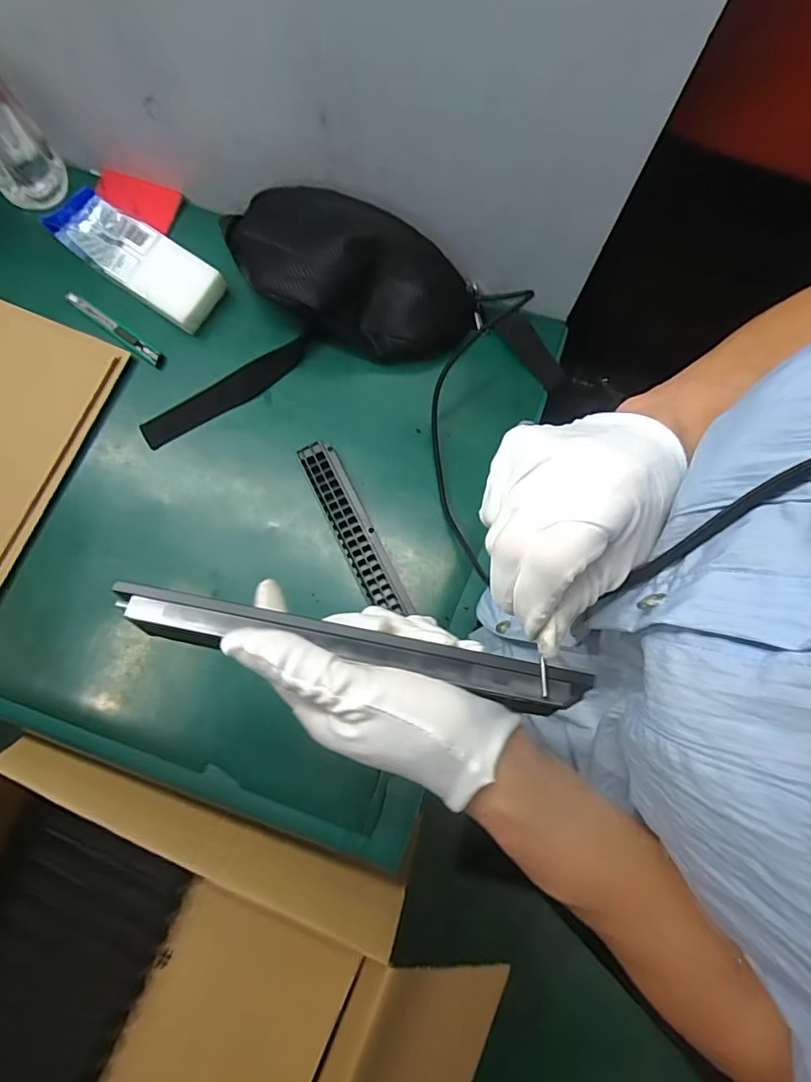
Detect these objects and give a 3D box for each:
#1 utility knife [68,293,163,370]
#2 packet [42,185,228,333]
[{"bbox_3d":[-0.328,-0.240,0.604,0.137,0.009,0.015,37,81,6],"label":"utility knife"},{"bbox_3d":[-0.301,-0.317,0.590,0.205,0.032,0.071,35,81,6],"label":"packet"}]

